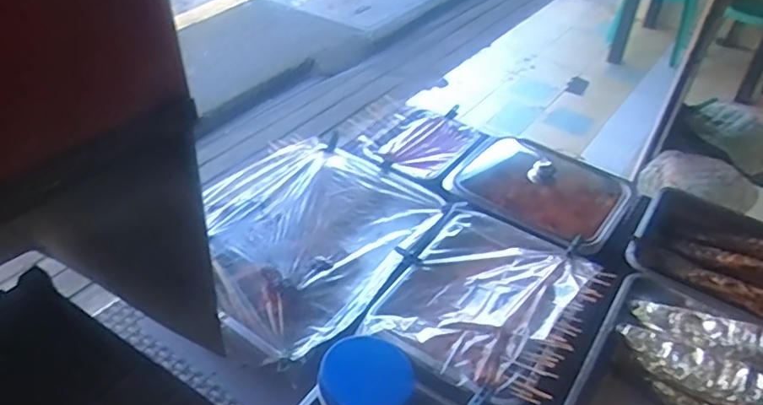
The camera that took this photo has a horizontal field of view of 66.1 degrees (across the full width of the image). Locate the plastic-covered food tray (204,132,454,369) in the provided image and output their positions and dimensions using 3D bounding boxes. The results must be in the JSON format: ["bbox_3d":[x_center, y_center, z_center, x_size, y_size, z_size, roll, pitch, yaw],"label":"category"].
[{"bbox_3d":[-0.141,0.055,1.076,0.373,0.056,0.494,24,43,20],"label":"plastic-covered food tray"}]

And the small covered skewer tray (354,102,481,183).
[{"bbox_3d":[0.088,-0.143,1.351,0.207,0.046,0.282,25,43,21],"label":"small covered skewer tray"}]

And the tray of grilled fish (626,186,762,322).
[{"bbox_3d":[0.688,0.123,1.091,0.408,0.080,0.239,21,42,18],"label":"tray of grilled fish"}]

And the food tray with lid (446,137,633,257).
[{"bbox_3d":[0.319,-0.032,1.261,0.370,0.135,0.322,29,45,25],"label":"food tray with lid"}]

